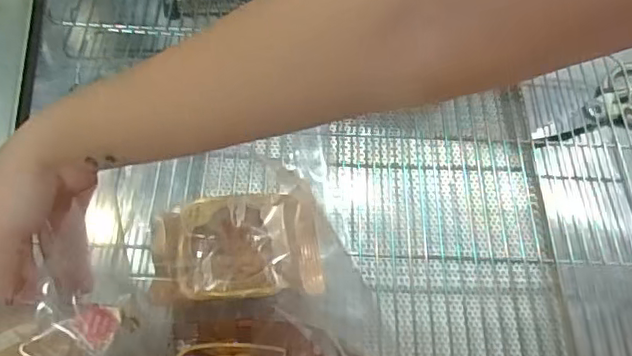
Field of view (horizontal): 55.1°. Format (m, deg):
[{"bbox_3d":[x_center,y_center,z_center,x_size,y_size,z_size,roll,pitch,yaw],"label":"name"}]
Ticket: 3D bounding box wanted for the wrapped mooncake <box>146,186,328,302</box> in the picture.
[{"bbox_3d":[-0.065,0.054,0.496,0.136,0.043,0.089,-5,58,-6],"label":"wrapped mooncake"}]

